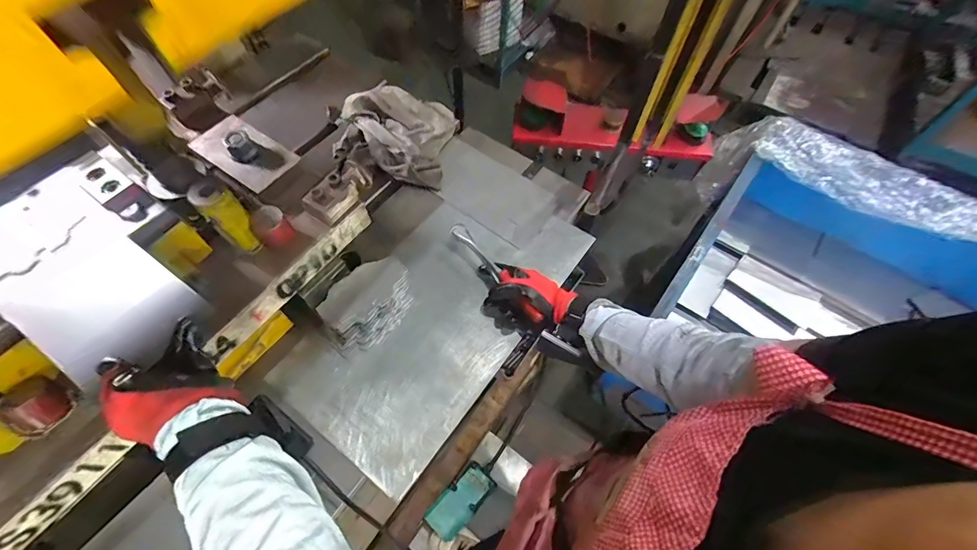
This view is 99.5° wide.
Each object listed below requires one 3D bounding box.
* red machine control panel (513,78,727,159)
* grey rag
[{"bbox_3d":[0.357,-0.418,1.151,0.545,0.154,0.160,10,61,5],"label":"red machine control panel"},{"bbox_3d":[-0.178,-0.270,0.770,0.219,0.070,0.183,13,62,7],"label":"grey rag"}]

